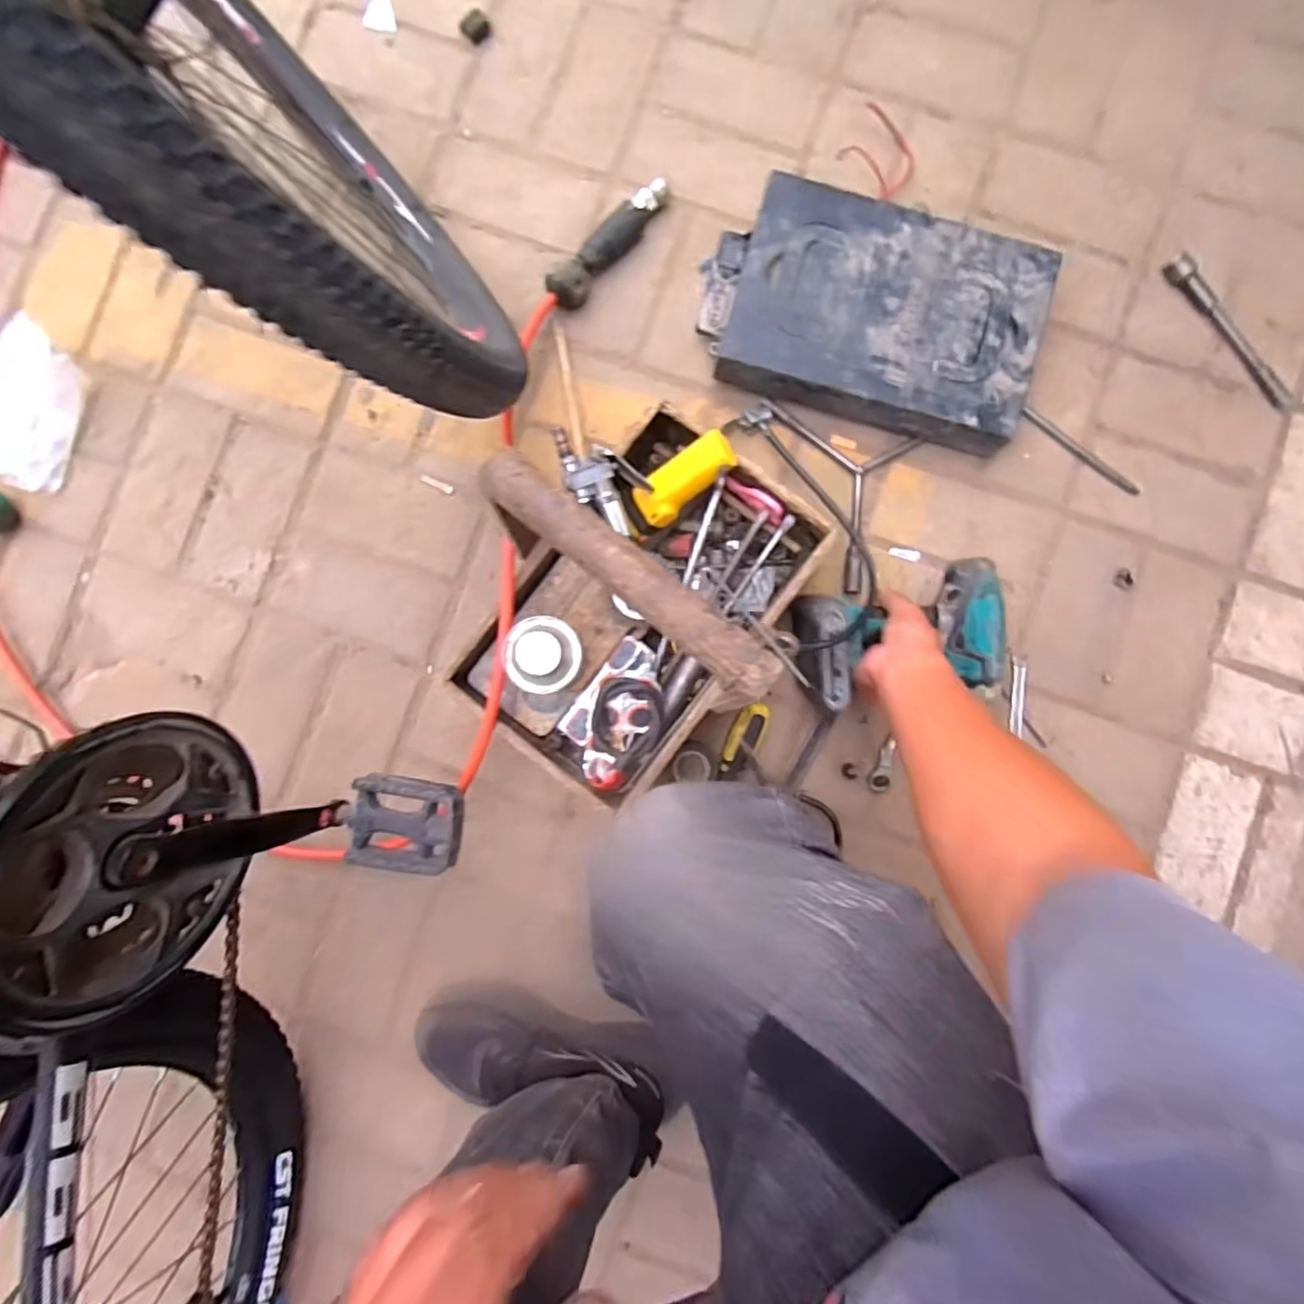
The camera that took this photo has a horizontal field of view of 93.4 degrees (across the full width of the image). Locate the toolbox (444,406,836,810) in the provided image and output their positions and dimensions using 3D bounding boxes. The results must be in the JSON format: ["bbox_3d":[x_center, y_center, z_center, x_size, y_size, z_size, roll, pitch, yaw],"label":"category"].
[{"bbox_3d":[-0.012,-0.048,0.538,0.236,0.270,0.349,42,86,2],"label":"toolbox"}]

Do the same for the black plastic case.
[{"bbox_3d":[0.229,-0.354,0.652,0.342,0.065,0.208,15,89,4],"label":"black plastic case"}]

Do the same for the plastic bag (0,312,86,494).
[{"bbox_3d":[-0.707,-0.275,0.683,0.121,0.055,0.176,17,88,2],"label":"plastic bag"}]

